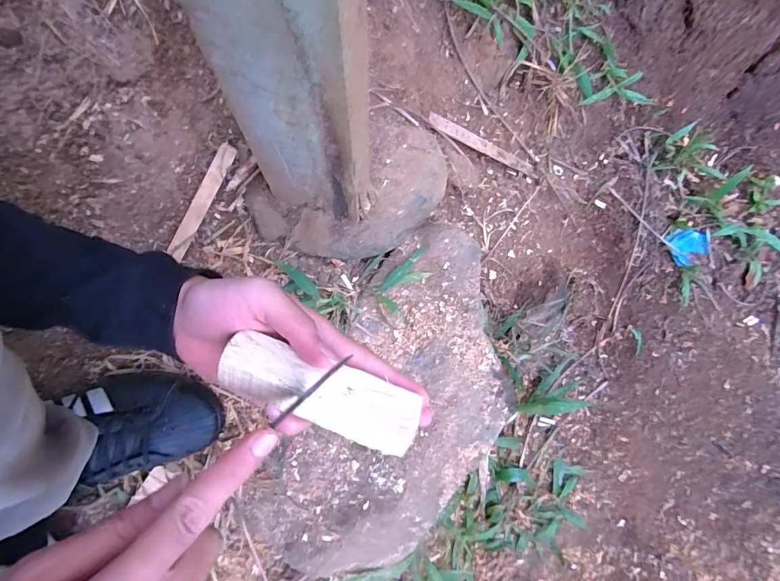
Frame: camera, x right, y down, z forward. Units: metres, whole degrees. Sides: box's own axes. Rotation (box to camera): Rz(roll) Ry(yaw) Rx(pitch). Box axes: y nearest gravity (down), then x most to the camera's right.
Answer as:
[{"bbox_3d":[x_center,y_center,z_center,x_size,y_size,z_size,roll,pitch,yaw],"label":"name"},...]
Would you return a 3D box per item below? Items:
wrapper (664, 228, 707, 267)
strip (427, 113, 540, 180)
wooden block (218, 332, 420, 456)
[{"bbox_3d":[0.541,-0.082,0.749,0.093,0.015,0.065,-22,97,-14],"label":"wrapper"},{"bbox_3d":[0.137,-0.205,0.586,0.191,0.009,0.022,17,74,-24],"label":"strip"},{"bbox_3d":[-0.040,0.059,0.237,0.112,0.020,0.036,22,76,0],"label":"wooden block"}]

